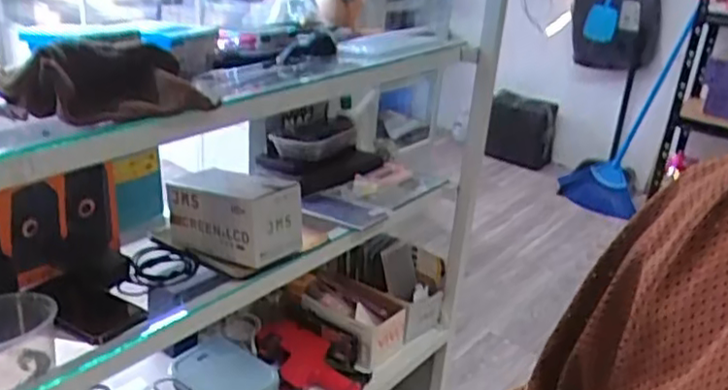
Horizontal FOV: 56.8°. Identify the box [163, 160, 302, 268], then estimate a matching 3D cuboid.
[{"bbox_3d":[-0.178,0.024,0.928,0.164,0.097,0.111,18,28,26],"label":"box"}]

